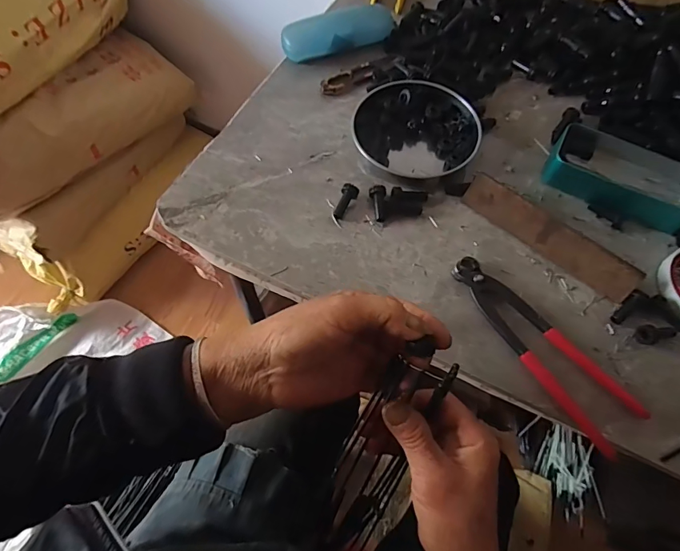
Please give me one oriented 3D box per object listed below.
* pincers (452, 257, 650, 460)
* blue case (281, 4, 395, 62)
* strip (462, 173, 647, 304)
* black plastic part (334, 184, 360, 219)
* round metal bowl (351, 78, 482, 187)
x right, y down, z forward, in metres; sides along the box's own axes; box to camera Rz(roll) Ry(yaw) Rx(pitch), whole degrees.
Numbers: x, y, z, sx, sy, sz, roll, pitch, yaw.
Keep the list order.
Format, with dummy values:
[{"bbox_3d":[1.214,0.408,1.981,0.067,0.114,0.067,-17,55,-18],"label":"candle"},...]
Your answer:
[{"bbox_3d":[0.179,0.055,0.368,0.058,0.019,0.192,-32,69,-16],"label":"pincers"},{"bbox_3d":[0.001,-0.311,0.535,0.150,0.046,0.032,-18,66,-11],"label":"blue case"},{"bbox_3d":[0.204,-0.039,0.412,0.179,0.035,0.004,38,28,16],"label":"strip"},{"bbox_3d":[0.007,-0.076,0.430,0.017,0.012,0.038,19,64,7],"label":"black plastic part"},{"bbox_3d":[0.085,-0.158,0.469,0.134,0.038,0.137,1,64,-2],"label":"round metal bowl"}]

